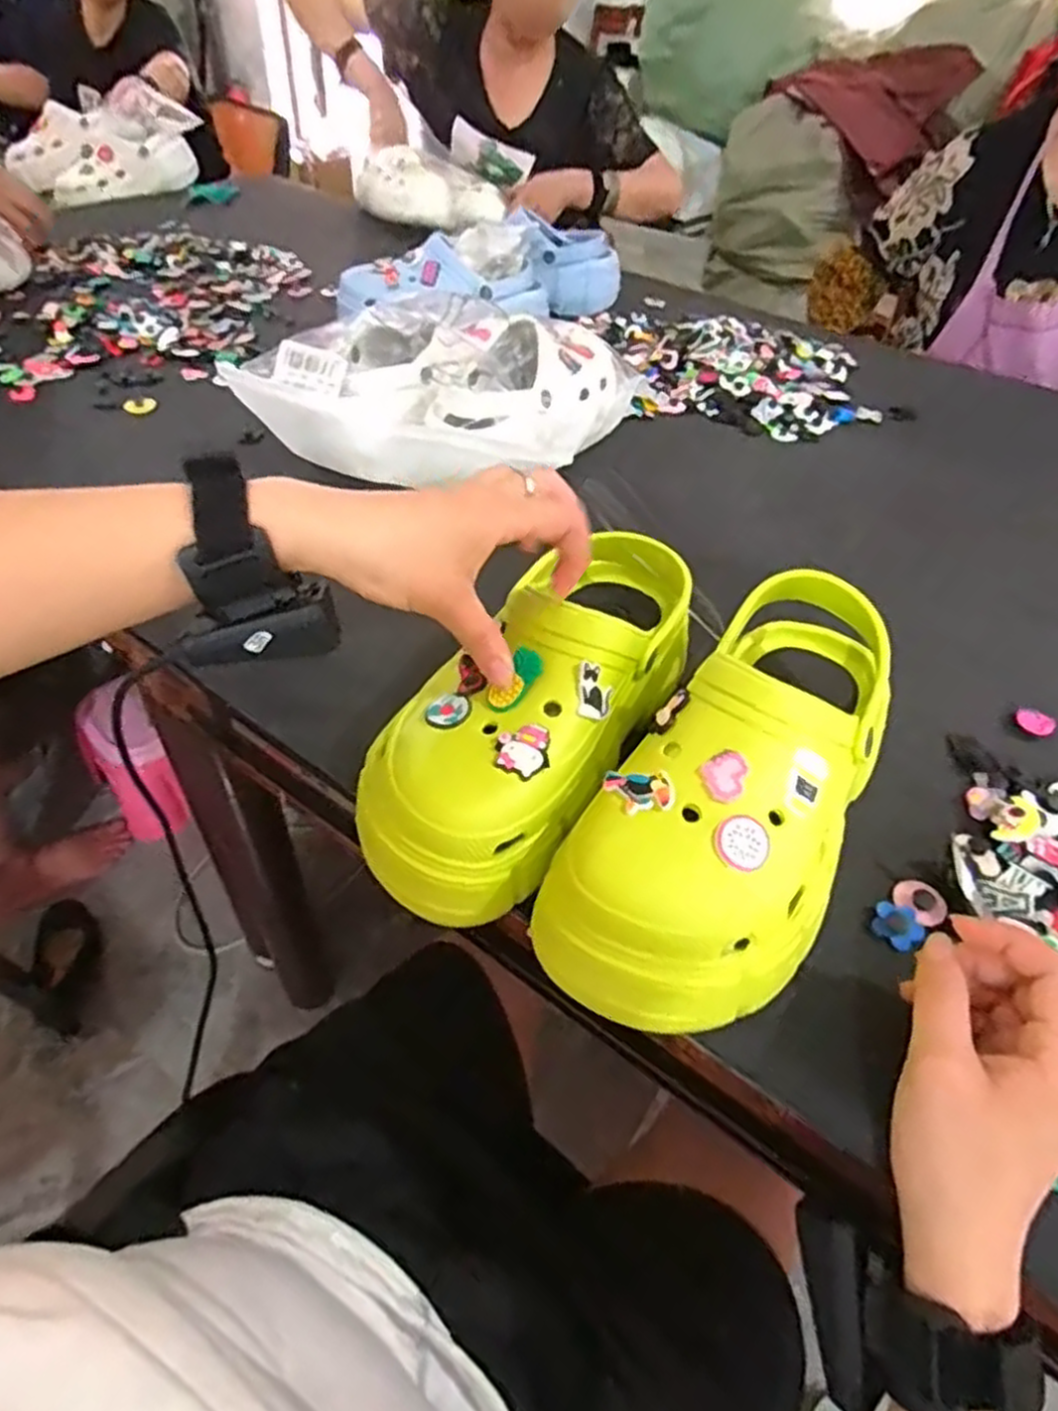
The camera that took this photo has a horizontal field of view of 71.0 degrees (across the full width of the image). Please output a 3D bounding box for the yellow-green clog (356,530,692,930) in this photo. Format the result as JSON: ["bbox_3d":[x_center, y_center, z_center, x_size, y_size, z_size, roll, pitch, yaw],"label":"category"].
[{"bbox_3d":[0.004,-0.011,0.397,0.104,0.083,0.248,28,58,21],"label":"yellow-green clog"}]

